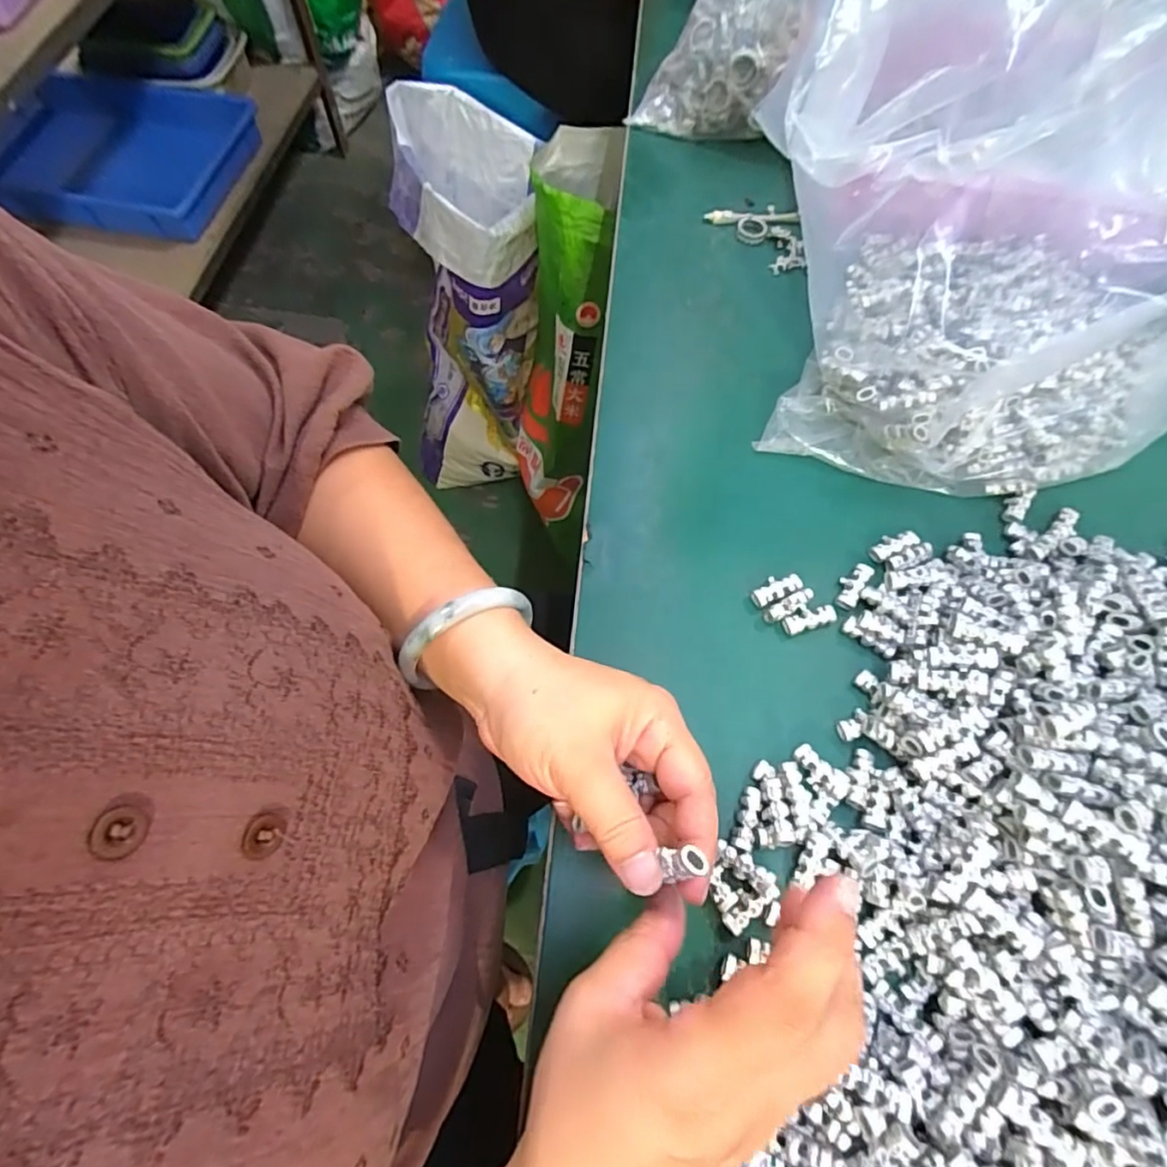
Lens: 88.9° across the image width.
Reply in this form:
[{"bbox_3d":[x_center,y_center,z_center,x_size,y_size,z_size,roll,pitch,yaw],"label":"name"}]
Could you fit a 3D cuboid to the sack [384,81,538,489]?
[{"bbox_3d":[-0.171,-0.436,0.941,0.209,0.476,0.309,-3,67,-2],"label":"sack"}]

